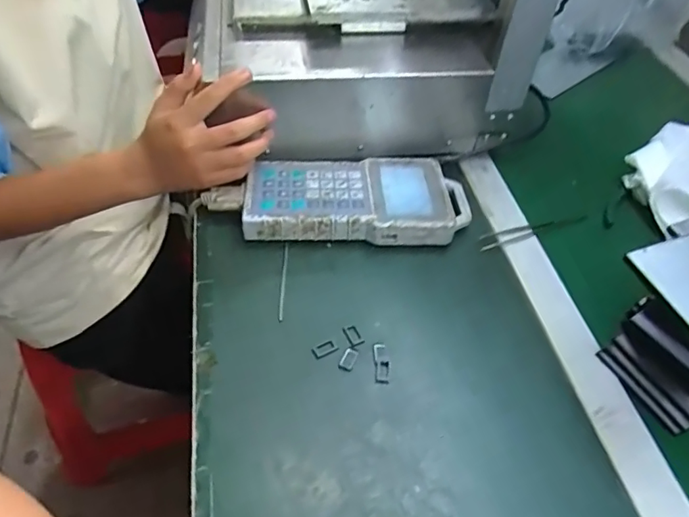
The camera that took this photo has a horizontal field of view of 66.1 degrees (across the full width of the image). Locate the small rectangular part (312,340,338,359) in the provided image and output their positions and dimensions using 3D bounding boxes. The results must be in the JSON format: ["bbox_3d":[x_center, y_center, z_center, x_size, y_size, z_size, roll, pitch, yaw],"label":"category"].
[{"bbox_3d":[-0.016,0.076,0.444,0.021,0.004,0.011,-20,53,-21],"label":"small rectangular part"}]

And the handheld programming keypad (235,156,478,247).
[{"bbox_3d":[0.014,-0.061,0.540,0.221,0.035,0.111,0,48,-5],"label":"handheld programming keypad"}]

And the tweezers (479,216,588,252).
[{"bbox_3d":[0.191,-0.029,0.541,0.119,0.008,0.018,-12,51,-16],"label":"tweezers"}]

